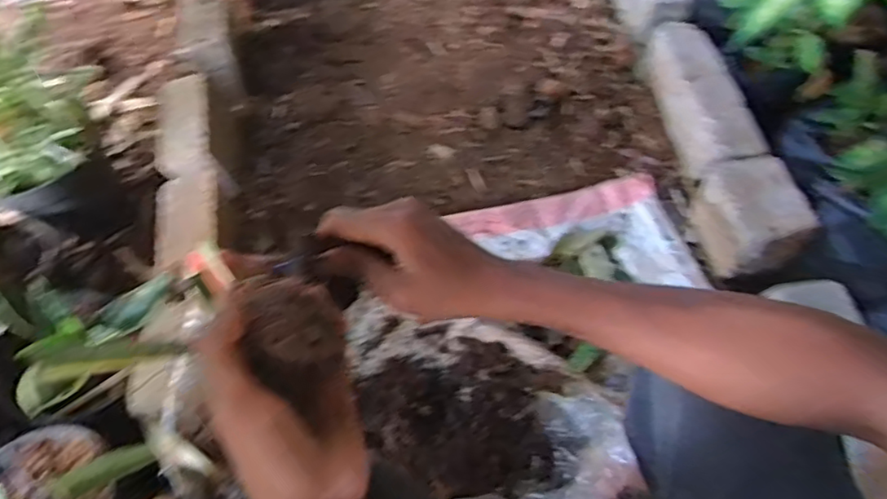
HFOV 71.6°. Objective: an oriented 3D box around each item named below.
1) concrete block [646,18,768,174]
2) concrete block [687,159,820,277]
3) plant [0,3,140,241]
[{"bbox_3d":[0.431,-0.251,1.045,0.081,0.112,0.319,-11,61,-4],"label":"concrete block"},{"bbox_3d":[0.454,-0.054,0.910,0.099,0.136,0.157,-7,61,-2],"label":"concrete block"},{"bbox_3d":[-0.602,-0.163,0.906,0.202,0.346,0.239,32,66,18],"label":"plant"}]

